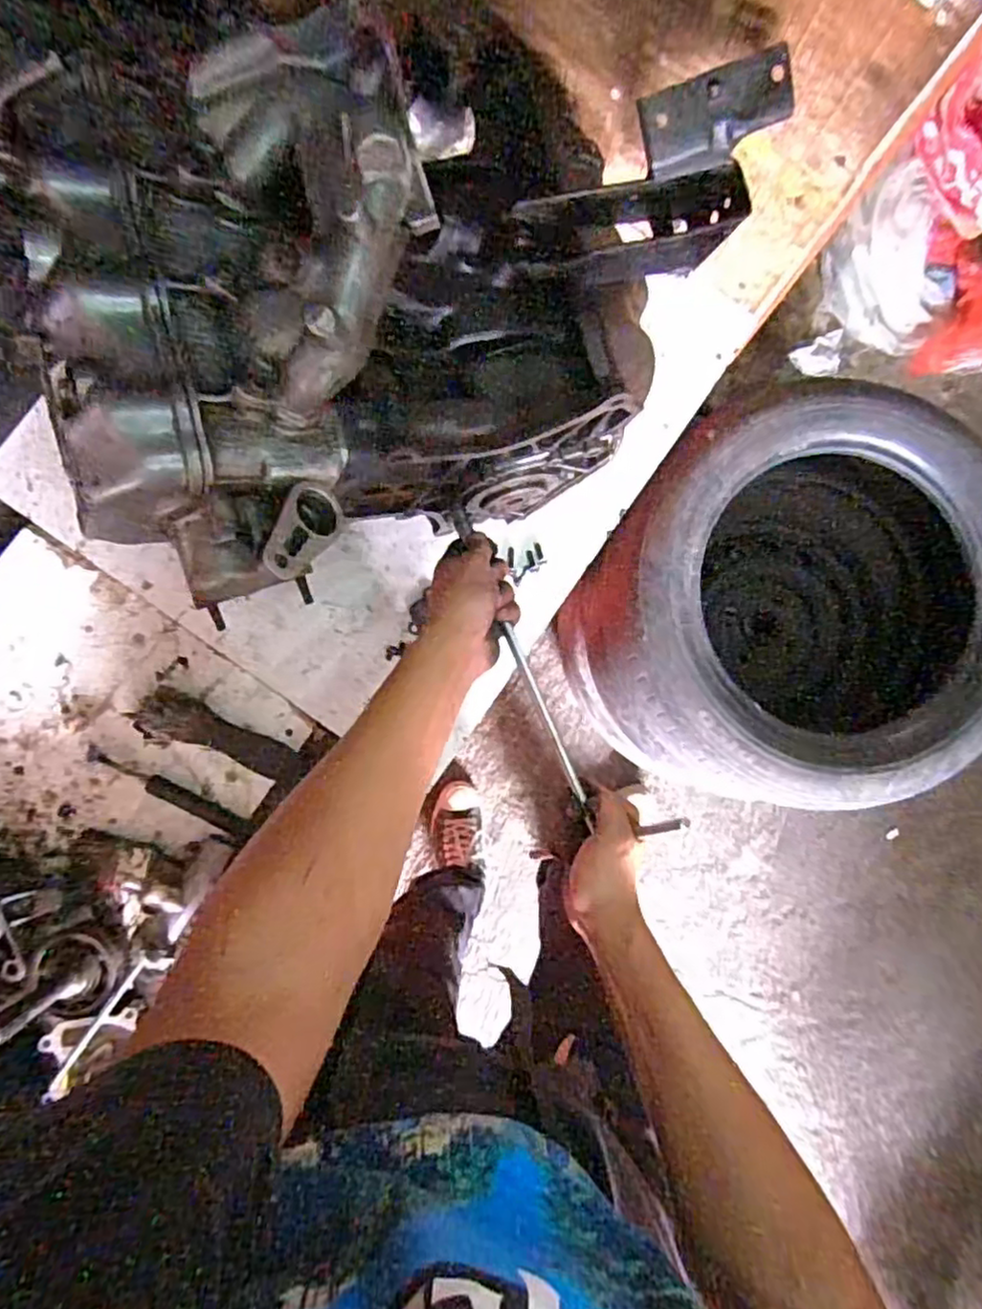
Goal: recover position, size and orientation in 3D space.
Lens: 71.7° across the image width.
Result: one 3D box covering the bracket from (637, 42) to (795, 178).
[{"bbox_3d":[0.167,-0.395,0.498,0.108,0.055,0.012,-16,45,6],"label":"bracket"}]

